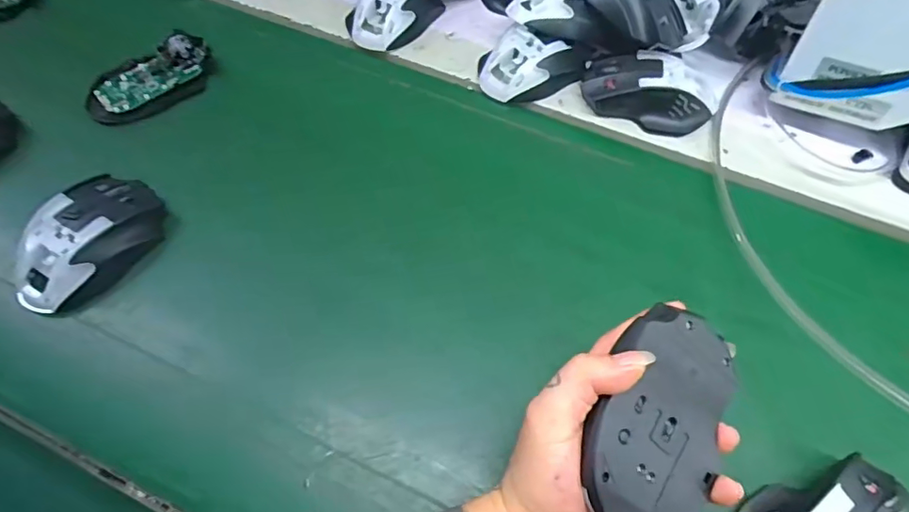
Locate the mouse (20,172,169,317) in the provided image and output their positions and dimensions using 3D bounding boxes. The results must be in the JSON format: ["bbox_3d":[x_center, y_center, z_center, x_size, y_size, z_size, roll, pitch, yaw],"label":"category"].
[{"bbox_3d":[-0.277,-0.013,0.422,0.077,0.035,0.116,10,62,6],"label":"mouse"}]

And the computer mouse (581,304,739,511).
[{"bbox_3d":[0.099,0.083,0.291,0.070,0.040,0.109,33,70,-15],"label":"computer mouse"}]

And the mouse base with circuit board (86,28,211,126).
[{"bbox_3d":[-0.278,-0.162,0.503,0.112,0.023,0.067,-26,66,-12],"label":"mouse base with circuit board"}]

